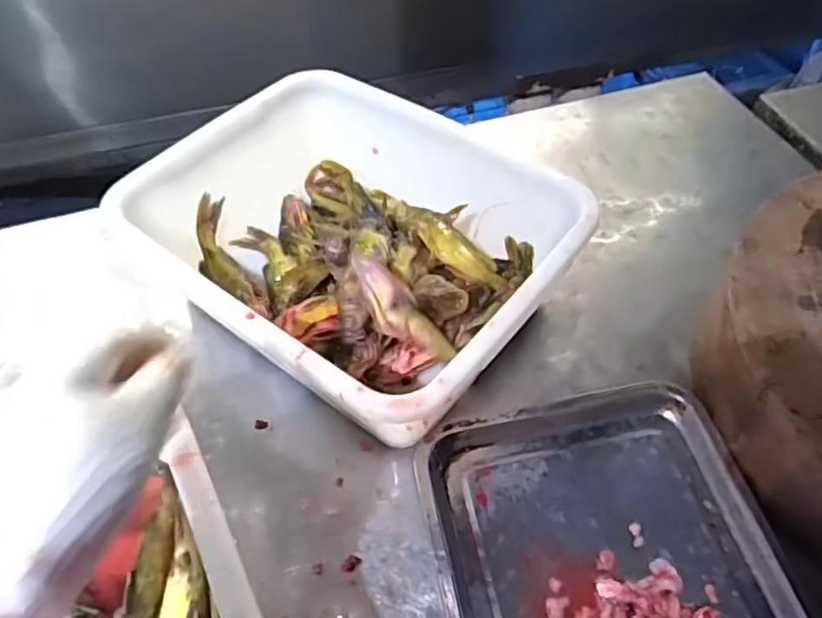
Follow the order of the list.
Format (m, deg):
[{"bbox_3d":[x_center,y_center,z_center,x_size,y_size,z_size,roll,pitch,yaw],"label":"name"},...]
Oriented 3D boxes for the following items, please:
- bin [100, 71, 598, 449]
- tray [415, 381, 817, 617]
[{"bbox_3d":[-0.049,-0.059,0.610,0.298,0.136,0.375,-38,60,-26],"label":"bin"},{"bbox_3d":[0.154,0.220,0.456,0.247,0.039,0.328,-10,51,-7],"label":"tray"}]

